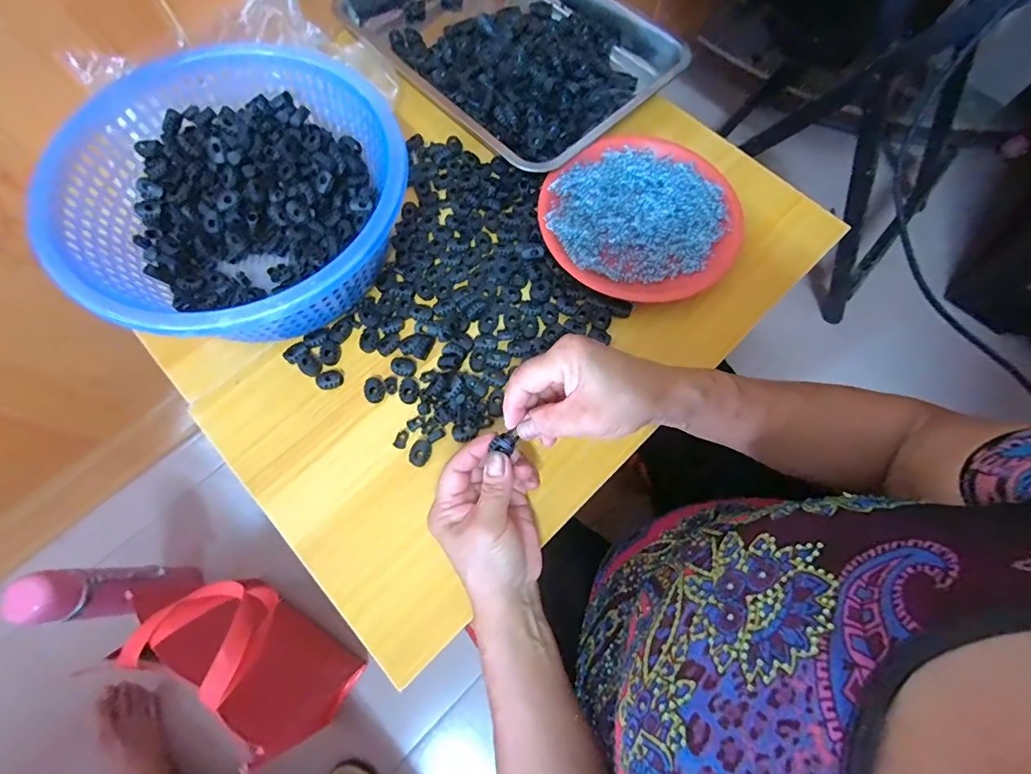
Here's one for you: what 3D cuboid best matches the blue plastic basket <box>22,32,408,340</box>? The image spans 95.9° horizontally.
[{"bbox_3d":[-0.233,-0.156,0.410,0.262,0.100,0.260,1,69,-2],"label":"blue plastic basket"}]

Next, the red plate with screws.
[{"bbox_3d":[0.125,-0.167,0.460,0.190,0.029,0.180,1,69,-2],"label":"red plate with screws"}]

